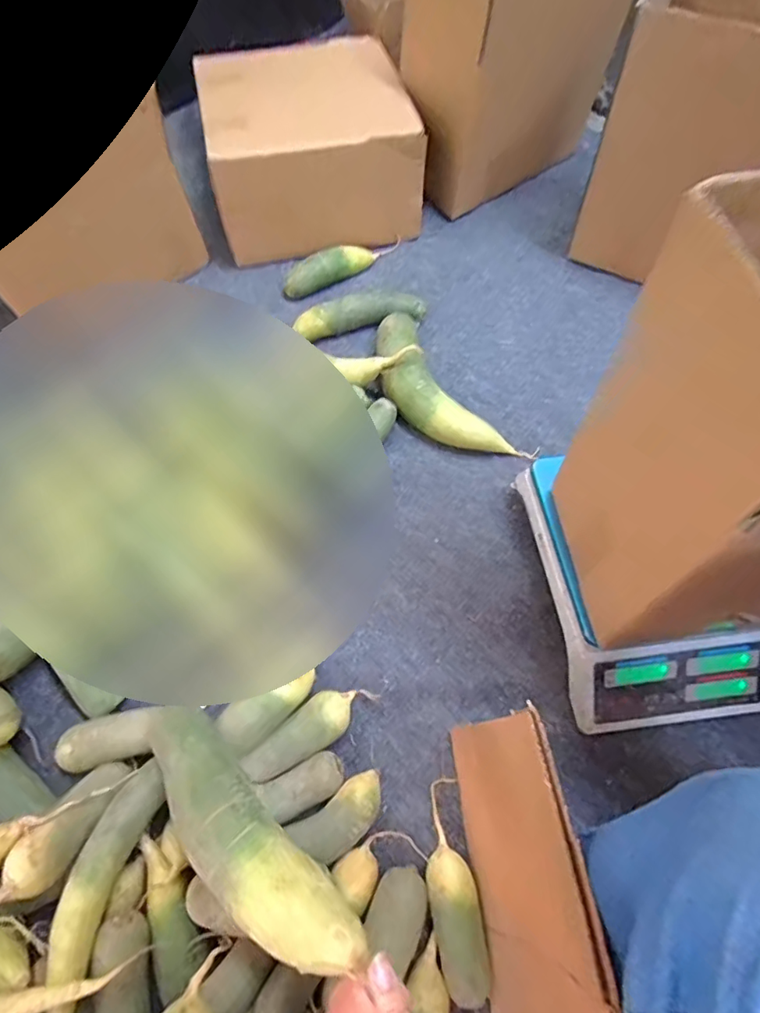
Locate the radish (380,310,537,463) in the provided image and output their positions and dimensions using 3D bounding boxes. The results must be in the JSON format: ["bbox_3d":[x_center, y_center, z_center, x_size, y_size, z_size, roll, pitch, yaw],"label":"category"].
[{"bbox_3d":[0.078,-0.167,0.740,0.113,0.066,0.291,-32,66,-12],"label":"radish"}]

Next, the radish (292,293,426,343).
[{"bbox_3d":[-0.032,-0.307,0.825,0.204,0.045,0.047,-16,63,-4],"label":"radish"}]

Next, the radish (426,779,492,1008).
[{"bbox_3d":[0.069,0.369,0.502,0.045,0.041,0.173,-10,63,-1],"label":"radish"}]

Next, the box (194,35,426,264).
[{"bbox_3d":[-0.117,-0.621,0.899,0.328,0.190,0.289,-11,63,-2],"label":"box"}]

